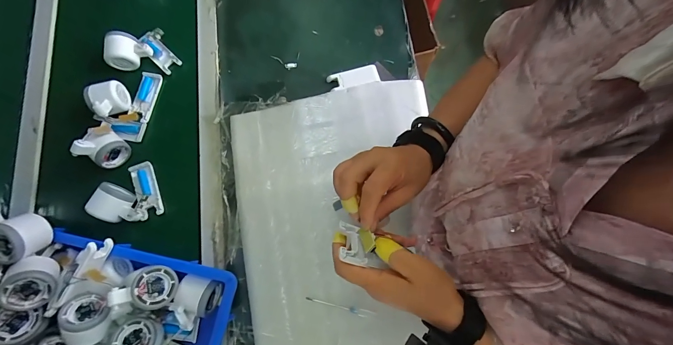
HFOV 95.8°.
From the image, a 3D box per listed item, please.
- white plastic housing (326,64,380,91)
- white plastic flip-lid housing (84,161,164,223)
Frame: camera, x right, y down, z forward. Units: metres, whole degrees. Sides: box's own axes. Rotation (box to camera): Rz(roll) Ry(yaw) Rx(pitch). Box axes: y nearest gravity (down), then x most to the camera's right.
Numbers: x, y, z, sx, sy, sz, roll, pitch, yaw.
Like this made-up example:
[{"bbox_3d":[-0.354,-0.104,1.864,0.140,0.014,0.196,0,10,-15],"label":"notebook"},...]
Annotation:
[{"bbox_3d":[0.035,-0.193,0.616,0.102,0.012,0.044,-15,76,-3],"label":"white plastic housing"},{"bbox_3d":[-0.376,0.038,0.538,0.090,0.054,0.101,-22,77,-5],"label":"white plastic flip-lid housing"}]

